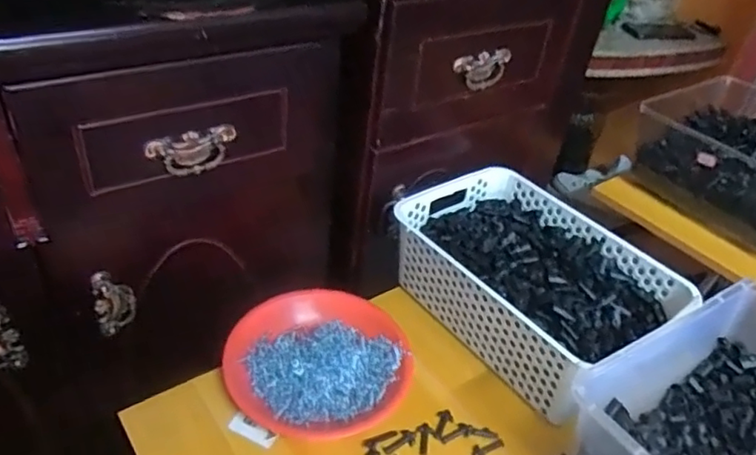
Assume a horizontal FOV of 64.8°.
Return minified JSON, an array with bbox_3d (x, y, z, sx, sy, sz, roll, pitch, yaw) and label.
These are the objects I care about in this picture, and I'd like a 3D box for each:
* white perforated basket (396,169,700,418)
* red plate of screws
[{"bbox_3d":[0.182,0.067,0.699,0.206,0.116,0.302,-21,42,-33],"label":"white perforated basket"},{"bbox_3d":[-0.062,0.141,0.633,0.186,0.040,0.173,3,34,-2],"label":"red plate of screws"}]

